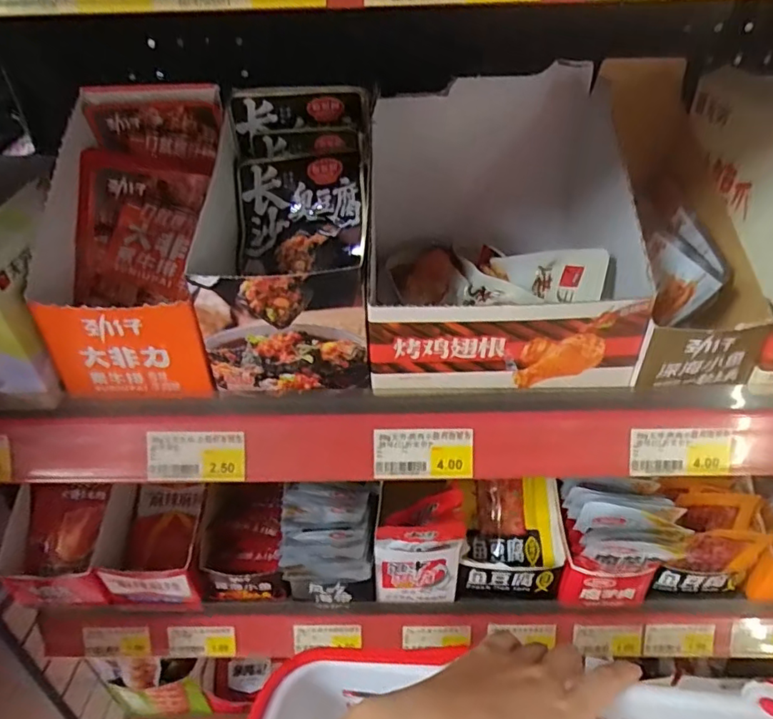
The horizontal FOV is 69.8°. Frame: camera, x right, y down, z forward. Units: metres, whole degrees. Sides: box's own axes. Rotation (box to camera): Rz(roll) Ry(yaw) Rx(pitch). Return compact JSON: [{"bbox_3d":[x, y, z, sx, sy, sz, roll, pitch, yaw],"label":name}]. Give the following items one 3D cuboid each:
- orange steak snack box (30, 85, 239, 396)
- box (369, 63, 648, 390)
[{"bbox_3d":[-0.154,-0.078,0.353,0.101,0.142,0.143,-1,37,1],"label":"orange steak snack box"},{"bbox_3d":[0.070,-0.091,0.371,0.157,0.141,0.171,-2,37,0],"label":"box"}]

